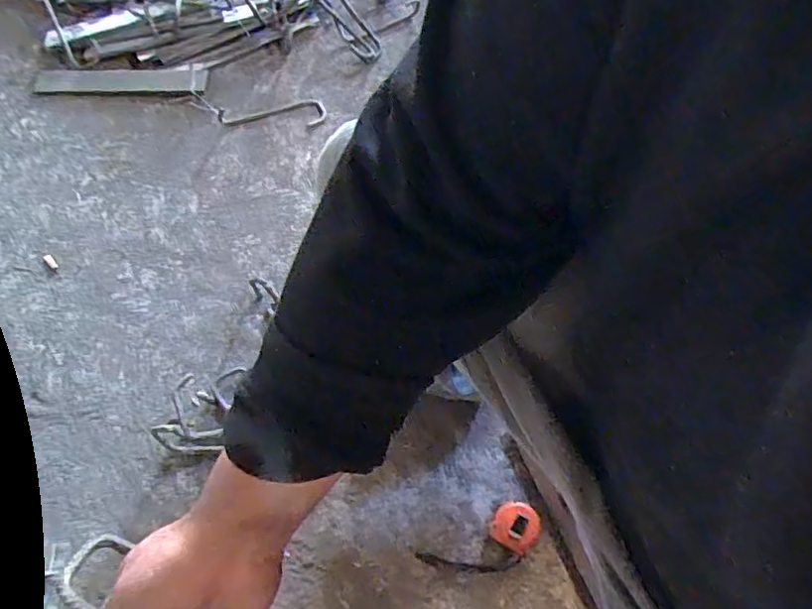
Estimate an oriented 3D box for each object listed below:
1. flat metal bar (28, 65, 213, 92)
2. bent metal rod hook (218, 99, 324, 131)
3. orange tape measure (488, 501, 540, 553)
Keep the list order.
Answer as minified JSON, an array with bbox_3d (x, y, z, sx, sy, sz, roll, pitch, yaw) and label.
[{"bbox_3d":[-0.555,-0.439,1.114,0.340,0.011,0.059,2,68,6],"label":"flat metal bar"},{"bbox_3d":[-0.256,-0.363,1.093,0.201,0.010,0.062,1,66,1],"label":"bent metal rod hook"},{"bbox_3d":[0.152,0.307,0.798,0.060,0.043,0.060,0,68,-1],"label":"orange tape measure"}]

